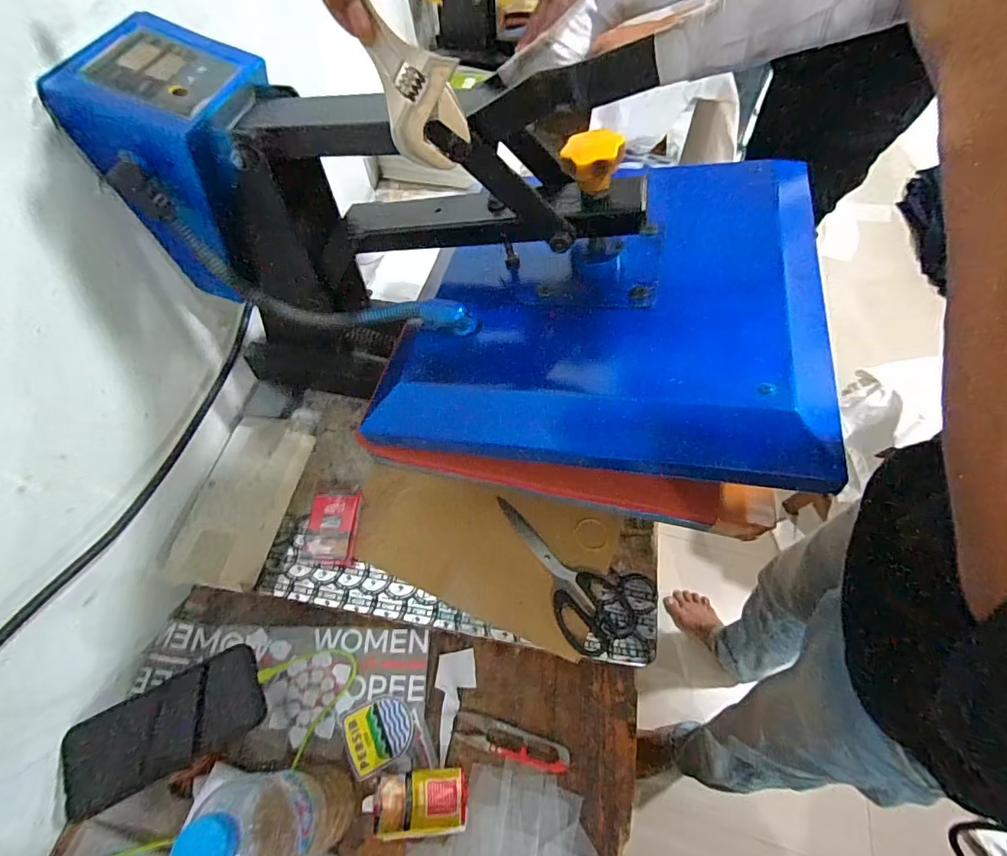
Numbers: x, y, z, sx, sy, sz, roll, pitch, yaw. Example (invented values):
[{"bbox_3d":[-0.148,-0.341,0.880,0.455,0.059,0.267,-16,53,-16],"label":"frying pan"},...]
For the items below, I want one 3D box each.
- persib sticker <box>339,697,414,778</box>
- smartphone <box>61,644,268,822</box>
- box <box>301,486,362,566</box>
[{"bbox_3d":[-0.126,0.307,0.488,0.068,0.004,0.058,-25,56,-10],"label":"persib sticker"},{"bbox_3d":[-0.324,0.287,0.468,0.160,0.010,0.079,-20,59,-31],"label":"smartphone"},{"bbox_3d":[-0.193,0.107,0.547,0.053,0.024,0.087,0,58,1],"label":"box"}]

